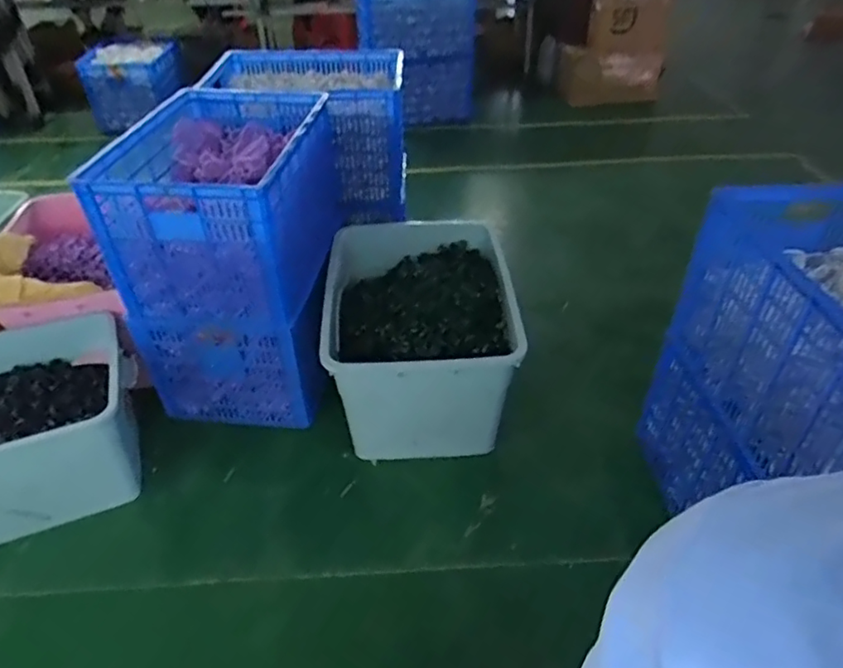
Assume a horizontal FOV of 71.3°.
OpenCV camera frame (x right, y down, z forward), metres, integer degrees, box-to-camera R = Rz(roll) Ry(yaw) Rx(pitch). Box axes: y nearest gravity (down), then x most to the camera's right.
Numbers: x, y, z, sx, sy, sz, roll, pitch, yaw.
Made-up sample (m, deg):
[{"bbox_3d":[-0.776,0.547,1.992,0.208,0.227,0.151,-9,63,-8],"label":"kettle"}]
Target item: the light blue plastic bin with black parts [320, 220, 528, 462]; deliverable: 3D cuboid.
[{"bbox_3d":[-0.008,-0.007,1.881,0.555,0.384,0.695,0,39,0],"label":"light blue plastic bin with black parts"}]

